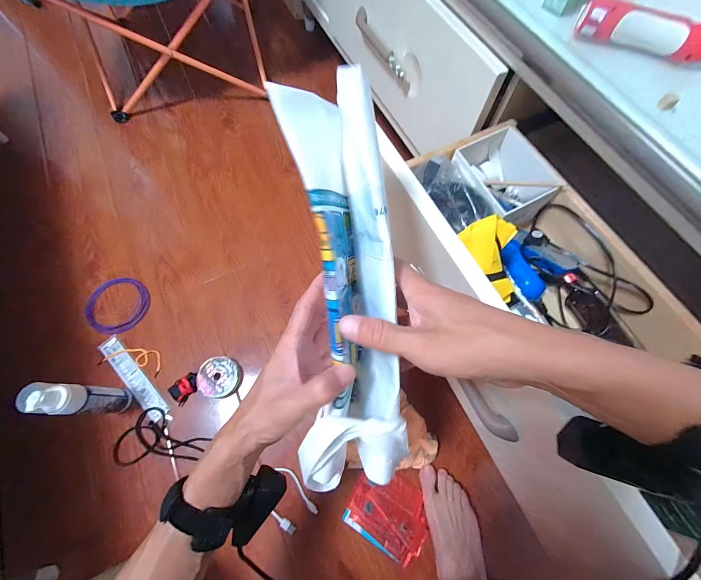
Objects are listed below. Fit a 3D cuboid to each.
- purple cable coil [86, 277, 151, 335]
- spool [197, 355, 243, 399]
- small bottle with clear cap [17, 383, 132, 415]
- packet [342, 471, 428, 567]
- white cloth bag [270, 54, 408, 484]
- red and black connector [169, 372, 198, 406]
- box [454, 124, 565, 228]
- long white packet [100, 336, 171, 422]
[{"bbox_3d":[-0.522,0.031,0.670,0.123,0.017,0.128,0,69,0],"label":"purple cable coil"},{"bbox_3d":[-0.267,0.176,0.615,0.077,0.022,0.080,0,69,0],"label":"spool"},{"bbox_3d":[-0.459,0.188,0.519,0.043,0.181,0.045,3,69,0],"label":"small bottle with clear cap"},{"bbox_3d":[0.070,0.395,0.538,0.141,0.030,0.110,29,71,10],"label":"packet"},{"bbox_3d":[-0.006,0.013,0.266,0.083,0.102,0.328,-4,97,-2],"label":"white cloth bag"},{"bbox_3d":[-0.330,0.195,0.606,0.041,0.017,0.058,43,74,15],"label":"red and black connector"},{"bbox_3d":[0.227,-0.167,0.466,0.118,0.064,0.136,-23,71,-10],"label":"box"},{"bbox_3d":[-0.446,0.180,0.618,0.213,0.008,0.040,41,74,14],"label":"long white packet"}]

